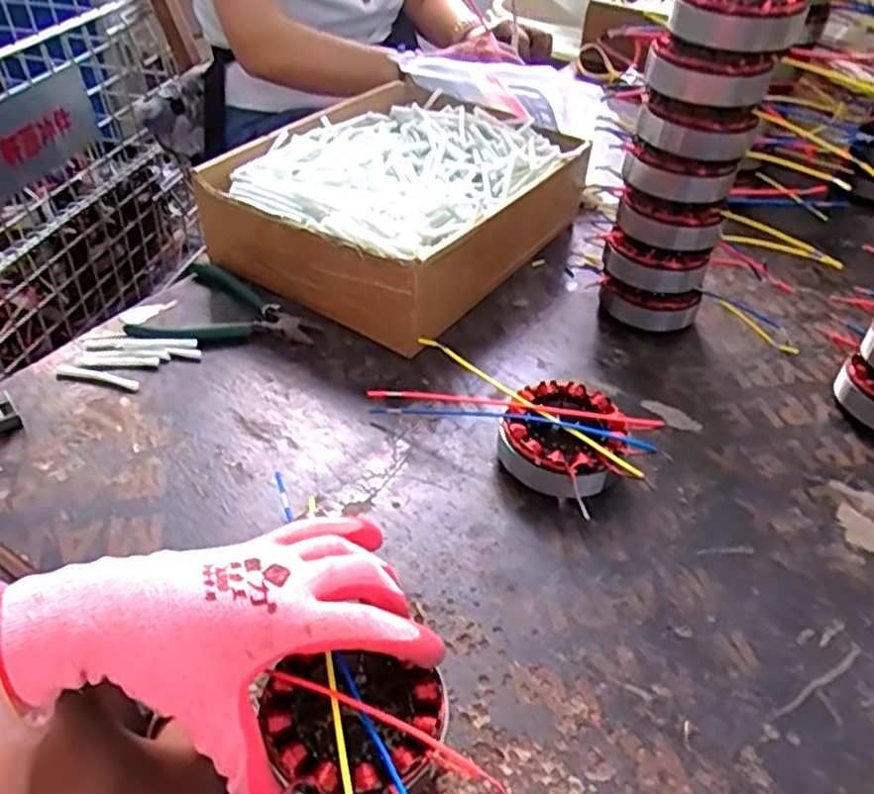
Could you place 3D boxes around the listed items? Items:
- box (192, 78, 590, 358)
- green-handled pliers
[{"bbox_3d":[-0.032,-0.187,0.692,0.249,0.096,0.312,24,46,22],"label":"box"},{"bbox_3d":[-0.173,-0.073,0.618,0.146,0.012,0.124,13,43,11],"label":"green-handled pliers"}]

